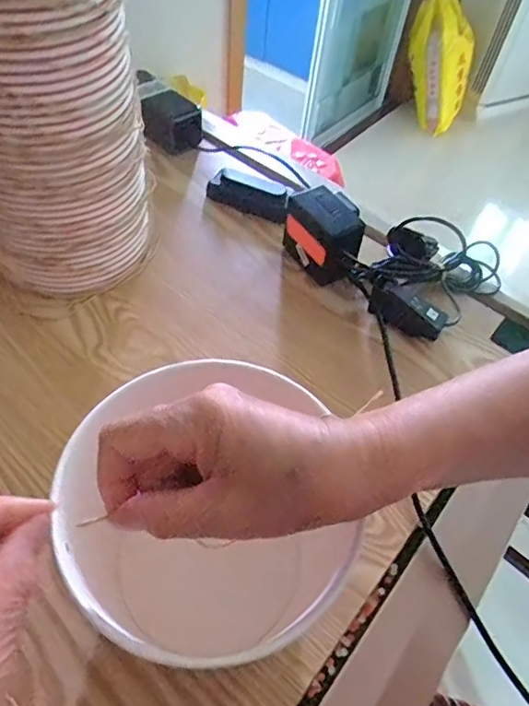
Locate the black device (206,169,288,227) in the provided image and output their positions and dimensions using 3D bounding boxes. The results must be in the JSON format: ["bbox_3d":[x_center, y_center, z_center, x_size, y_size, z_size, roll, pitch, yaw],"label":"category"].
[{"bbox_3d":[-0.015,-0.190,0.623,0.102,0.030,0.045,24,53,12],"label":"black device"}]

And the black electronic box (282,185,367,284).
[{"bbox_3d":[0.069,-0.124,0.556,0.052,0.081,0.092,-27,59,-24],"label":"black electronic box"}]

